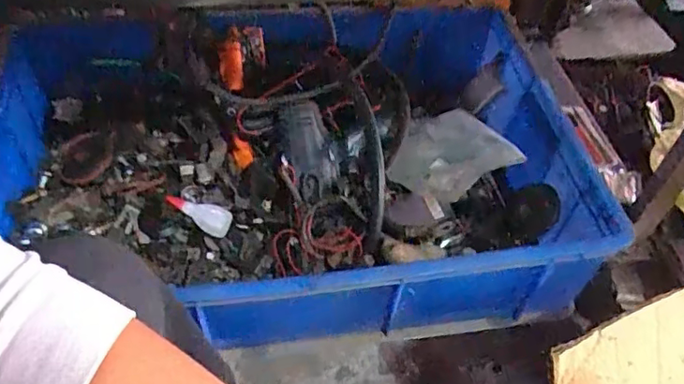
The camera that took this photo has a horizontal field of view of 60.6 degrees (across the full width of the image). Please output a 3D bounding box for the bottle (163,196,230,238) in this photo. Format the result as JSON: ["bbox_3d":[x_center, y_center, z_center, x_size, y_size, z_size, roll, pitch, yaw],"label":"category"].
[{"bbox_3d":[-0.180,0.027,0.740,0.091,0.023,0.035,22,88,10],"label":"bottle"}]

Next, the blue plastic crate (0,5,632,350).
[{"bbox_3d":[-0.059,-0.016,0.743,0.681,0.169,0.399,-6,50,-9],"label":"blue plastic crate"}]

